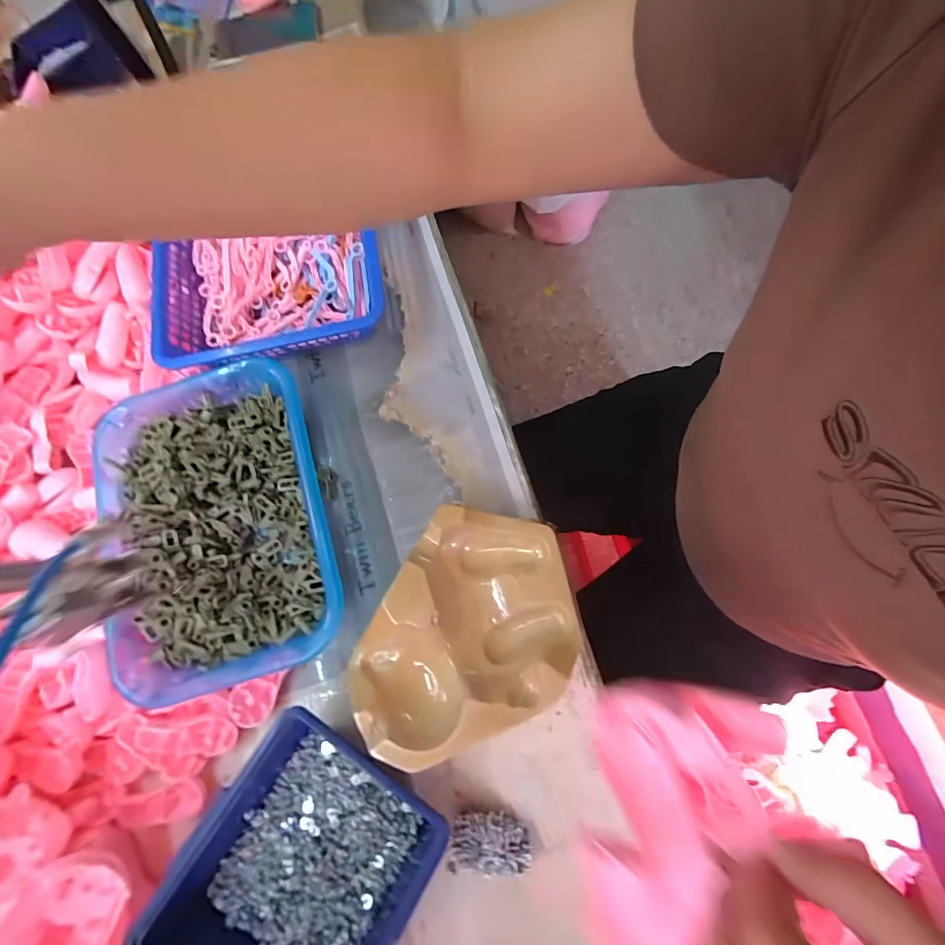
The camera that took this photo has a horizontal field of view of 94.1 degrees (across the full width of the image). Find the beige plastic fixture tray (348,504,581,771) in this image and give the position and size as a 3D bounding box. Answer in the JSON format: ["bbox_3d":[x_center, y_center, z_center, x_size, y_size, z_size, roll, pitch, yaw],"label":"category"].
[{"bbox_3d":[0.000,0.125,0.340,0.142,0.049,0.195,31,80,12],"label":"beige plastic fixture tray"}]

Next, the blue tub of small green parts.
[{"bbox_3d":[-0.220,0.042,0.367,0.183,0.050,0.252,-19,75,0],"label":"blue tub of small green parts"}]

